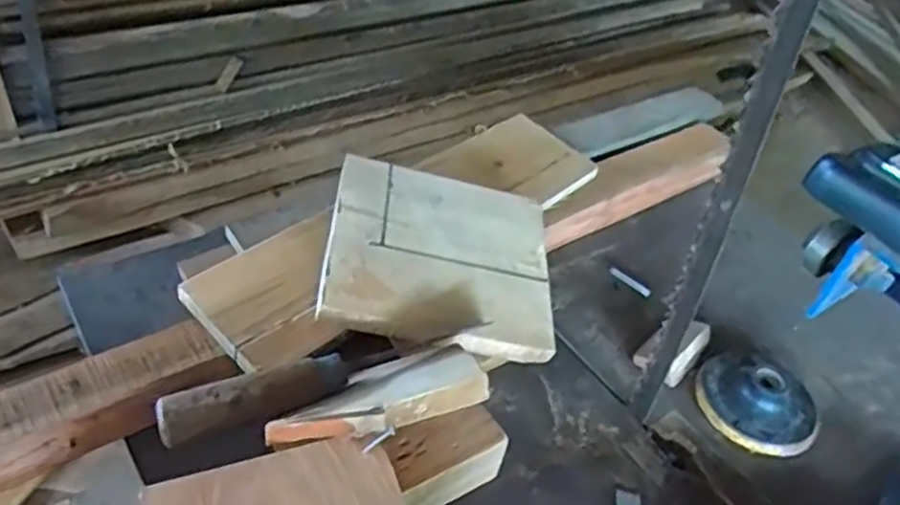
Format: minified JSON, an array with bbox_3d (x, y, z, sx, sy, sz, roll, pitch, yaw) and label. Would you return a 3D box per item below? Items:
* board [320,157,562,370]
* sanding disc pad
[{"bbox_3d":[-0.006,0.004,0.554,0.174,0.021,0.145,12,57,-15],"label":"board"},{"bbox_3d":[0.238,0.111,0.548,0.089,0.033,0.080,31,46,22],"label":"sanding disc pad"}]

